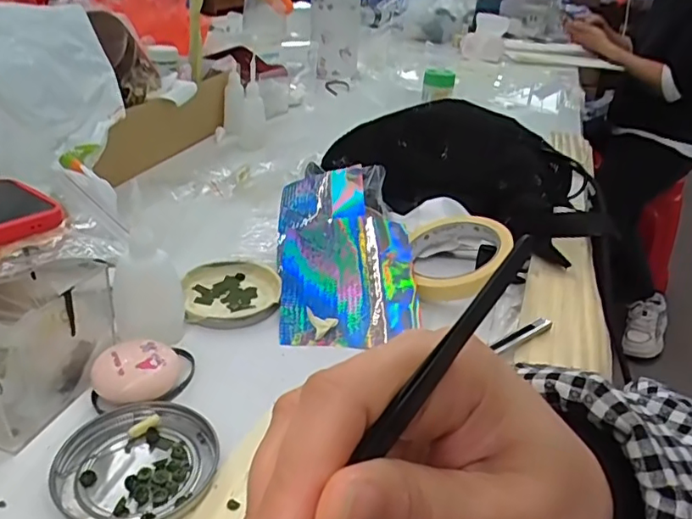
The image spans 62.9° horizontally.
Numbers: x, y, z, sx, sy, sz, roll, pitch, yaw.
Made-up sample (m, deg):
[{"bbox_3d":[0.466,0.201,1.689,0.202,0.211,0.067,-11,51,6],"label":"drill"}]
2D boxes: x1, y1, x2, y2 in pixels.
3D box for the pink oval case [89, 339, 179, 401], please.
[{"bbox_3d":[-0.125,0.068,0.338,0.046,0.023,0.039,6,29,2],"label":"pink oval case"}]

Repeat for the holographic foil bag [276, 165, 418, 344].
[{"bbox_3d":[-0.002,-0.013,0.459,0.104,0.022,0.184,-5,48,-3],"label":"holographic foil bag"}]

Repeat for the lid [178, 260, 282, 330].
[{"bbox_3d":[-0.088,0.025,0.437,0.072,0.011,0.080,-4,31,-15],"label":"lid"}]

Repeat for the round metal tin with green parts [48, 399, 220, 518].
[{"bbox_3d":[-0.109,0.104,0.294,0.076,0.010,0.076,3,29,-2],"label":"round metal tin with green parts"}]

